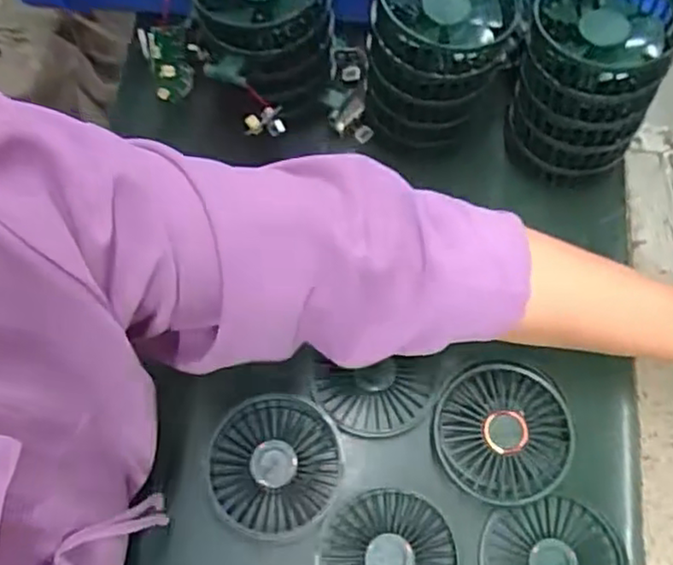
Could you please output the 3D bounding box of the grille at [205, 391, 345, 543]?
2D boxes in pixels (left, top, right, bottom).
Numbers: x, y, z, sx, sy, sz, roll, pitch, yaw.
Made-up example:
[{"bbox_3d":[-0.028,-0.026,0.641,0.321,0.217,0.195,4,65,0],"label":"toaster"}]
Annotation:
[{"bbox_3d":[-0.041,0.119,0.444,0.086,0.025,0.084,0,70,-2],"label":"grille"}]

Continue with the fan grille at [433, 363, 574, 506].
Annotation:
[{"bbox_3d":[0.109,0.097,0.445,0.084,0.030,0.086,-3,70,-3],"label":"fan grille"}]

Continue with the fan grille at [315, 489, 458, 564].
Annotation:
[{"bbox_3d":[0.032,0.175,0.430,0.087,0.024,0.082,1,70,-2],"label":"fan grille"}]

